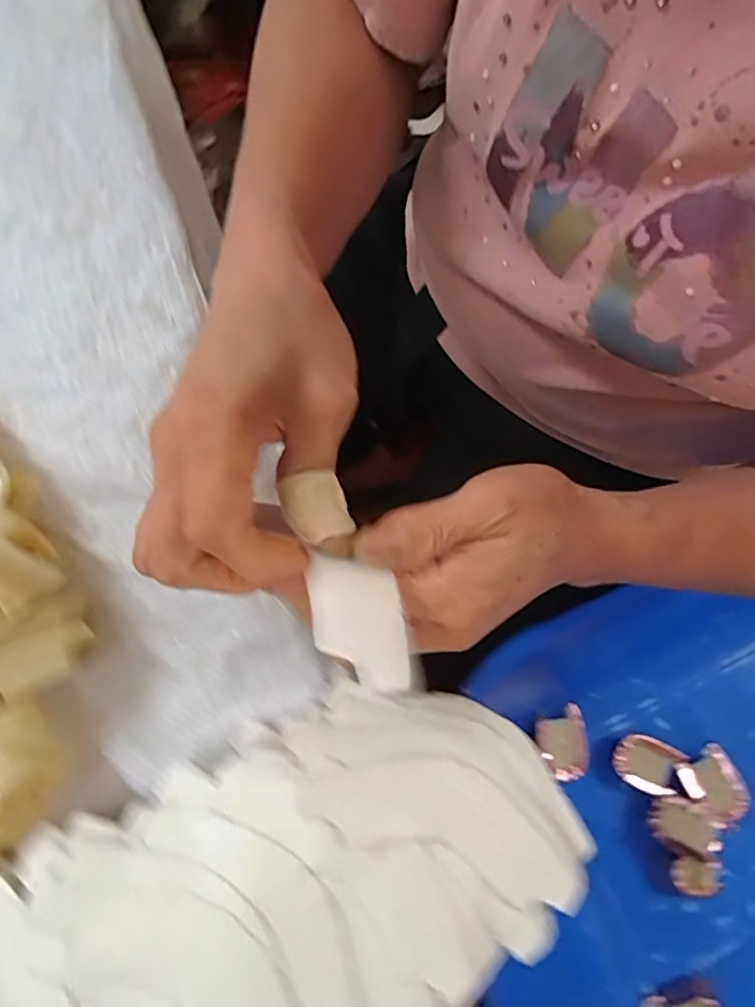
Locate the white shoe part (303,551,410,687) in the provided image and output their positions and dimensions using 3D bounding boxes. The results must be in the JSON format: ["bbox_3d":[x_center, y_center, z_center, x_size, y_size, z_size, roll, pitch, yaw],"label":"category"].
[{"bbox_3d":[-0.006,0.035,0.180,0.027,0.004,0.049,-2,41,-13],"label":"white shoe part"}]

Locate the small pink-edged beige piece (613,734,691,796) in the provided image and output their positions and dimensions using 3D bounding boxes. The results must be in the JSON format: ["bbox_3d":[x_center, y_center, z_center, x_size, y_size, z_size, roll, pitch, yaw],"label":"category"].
[{"bbox_3d":[0.226,0.217,0.492,0.056,0.023,0.044,28,79,6],"label":"small pink-edged beige piece"}]

